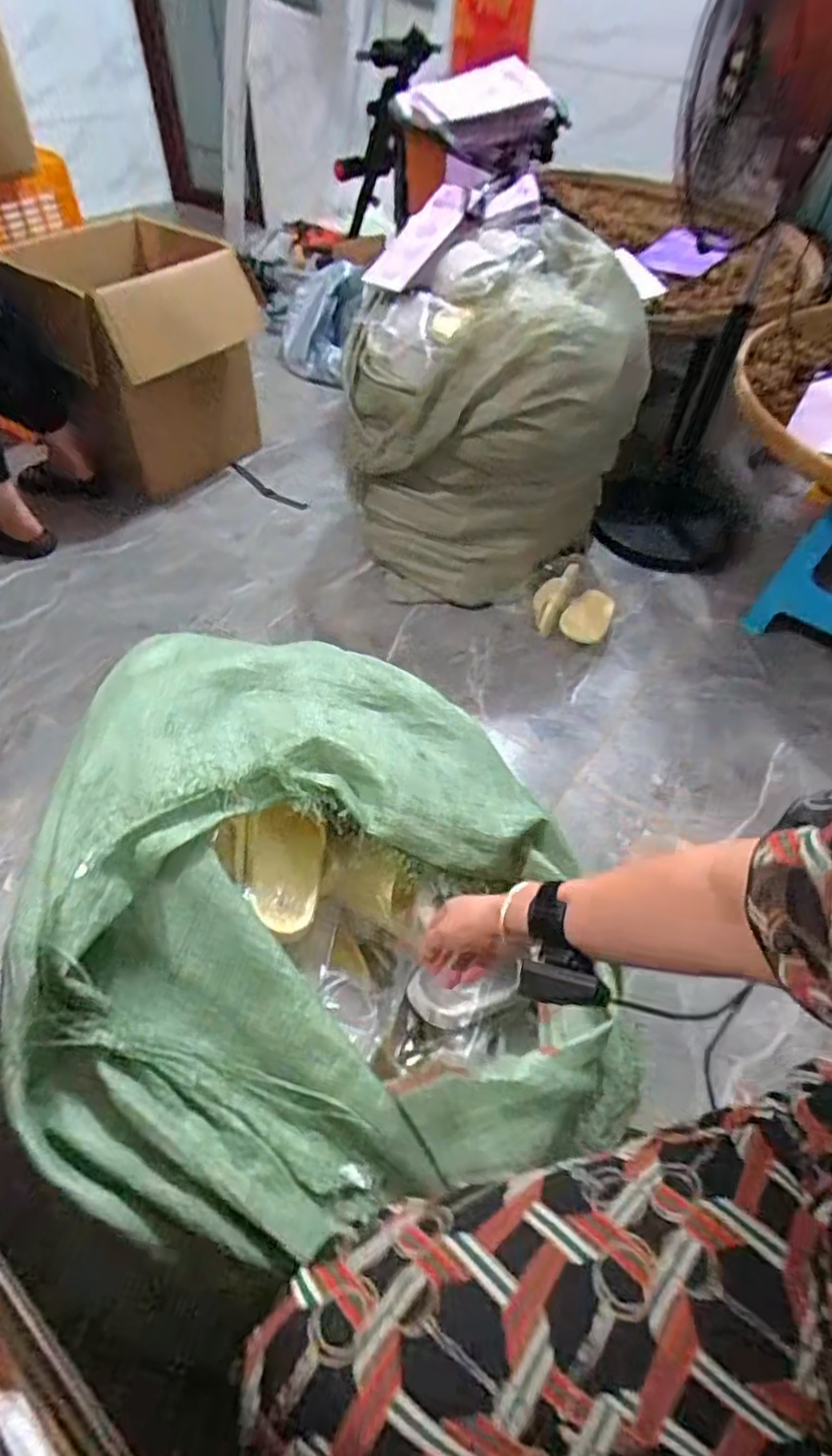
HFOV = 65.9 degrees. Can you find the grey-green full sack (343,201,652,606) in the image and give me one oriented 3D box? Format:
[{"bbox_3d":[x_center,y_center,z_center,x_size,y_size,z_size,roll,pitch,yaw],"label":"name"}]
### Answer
[{"bbox_3d":[0.166,-0.692,1.481,0.583,0.658,0.499,21,54,12],"label":"grey-green full sack"}]

